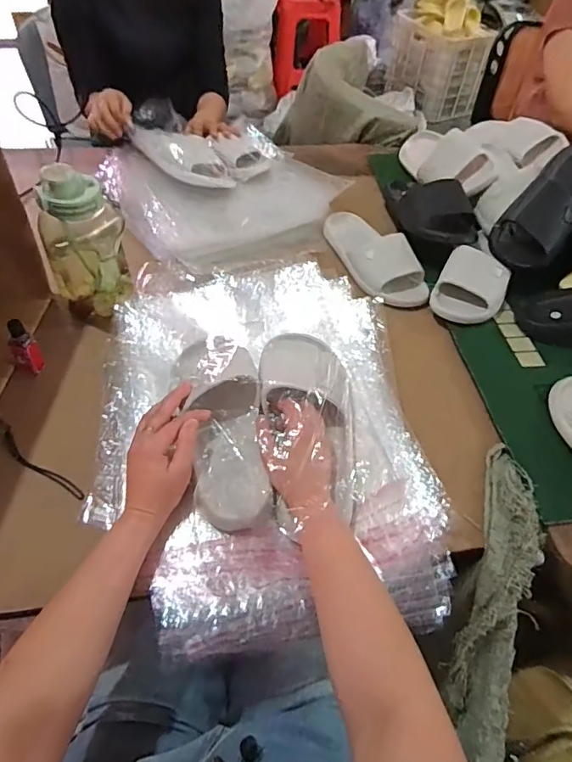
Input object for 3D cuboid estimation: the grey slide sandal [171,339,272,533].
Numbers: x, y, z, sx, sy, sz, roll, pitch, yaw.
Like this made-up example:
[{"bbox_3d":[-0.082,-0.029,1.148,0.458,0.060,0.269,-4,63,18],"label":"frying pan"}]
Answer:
[{"bbox_3d":[-0.080,0.044,0.596,0.096,0.063,0.264,-8,58,-9],"label":"grey slide sandal"}]

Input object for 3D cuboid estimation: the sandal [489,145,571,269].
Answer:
[{"bbox_3d":[0.440,-0.303,0.821,0.104,0.070,0.264,33,76,21],"label":"sandal"}]

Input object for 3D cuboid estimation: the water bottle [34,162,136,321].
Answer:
[{"bbox_3d":[-0.275,-0.184,0.695,0.111,0.207,0.096,-21,55,-18],"label":"water bottle"}]

